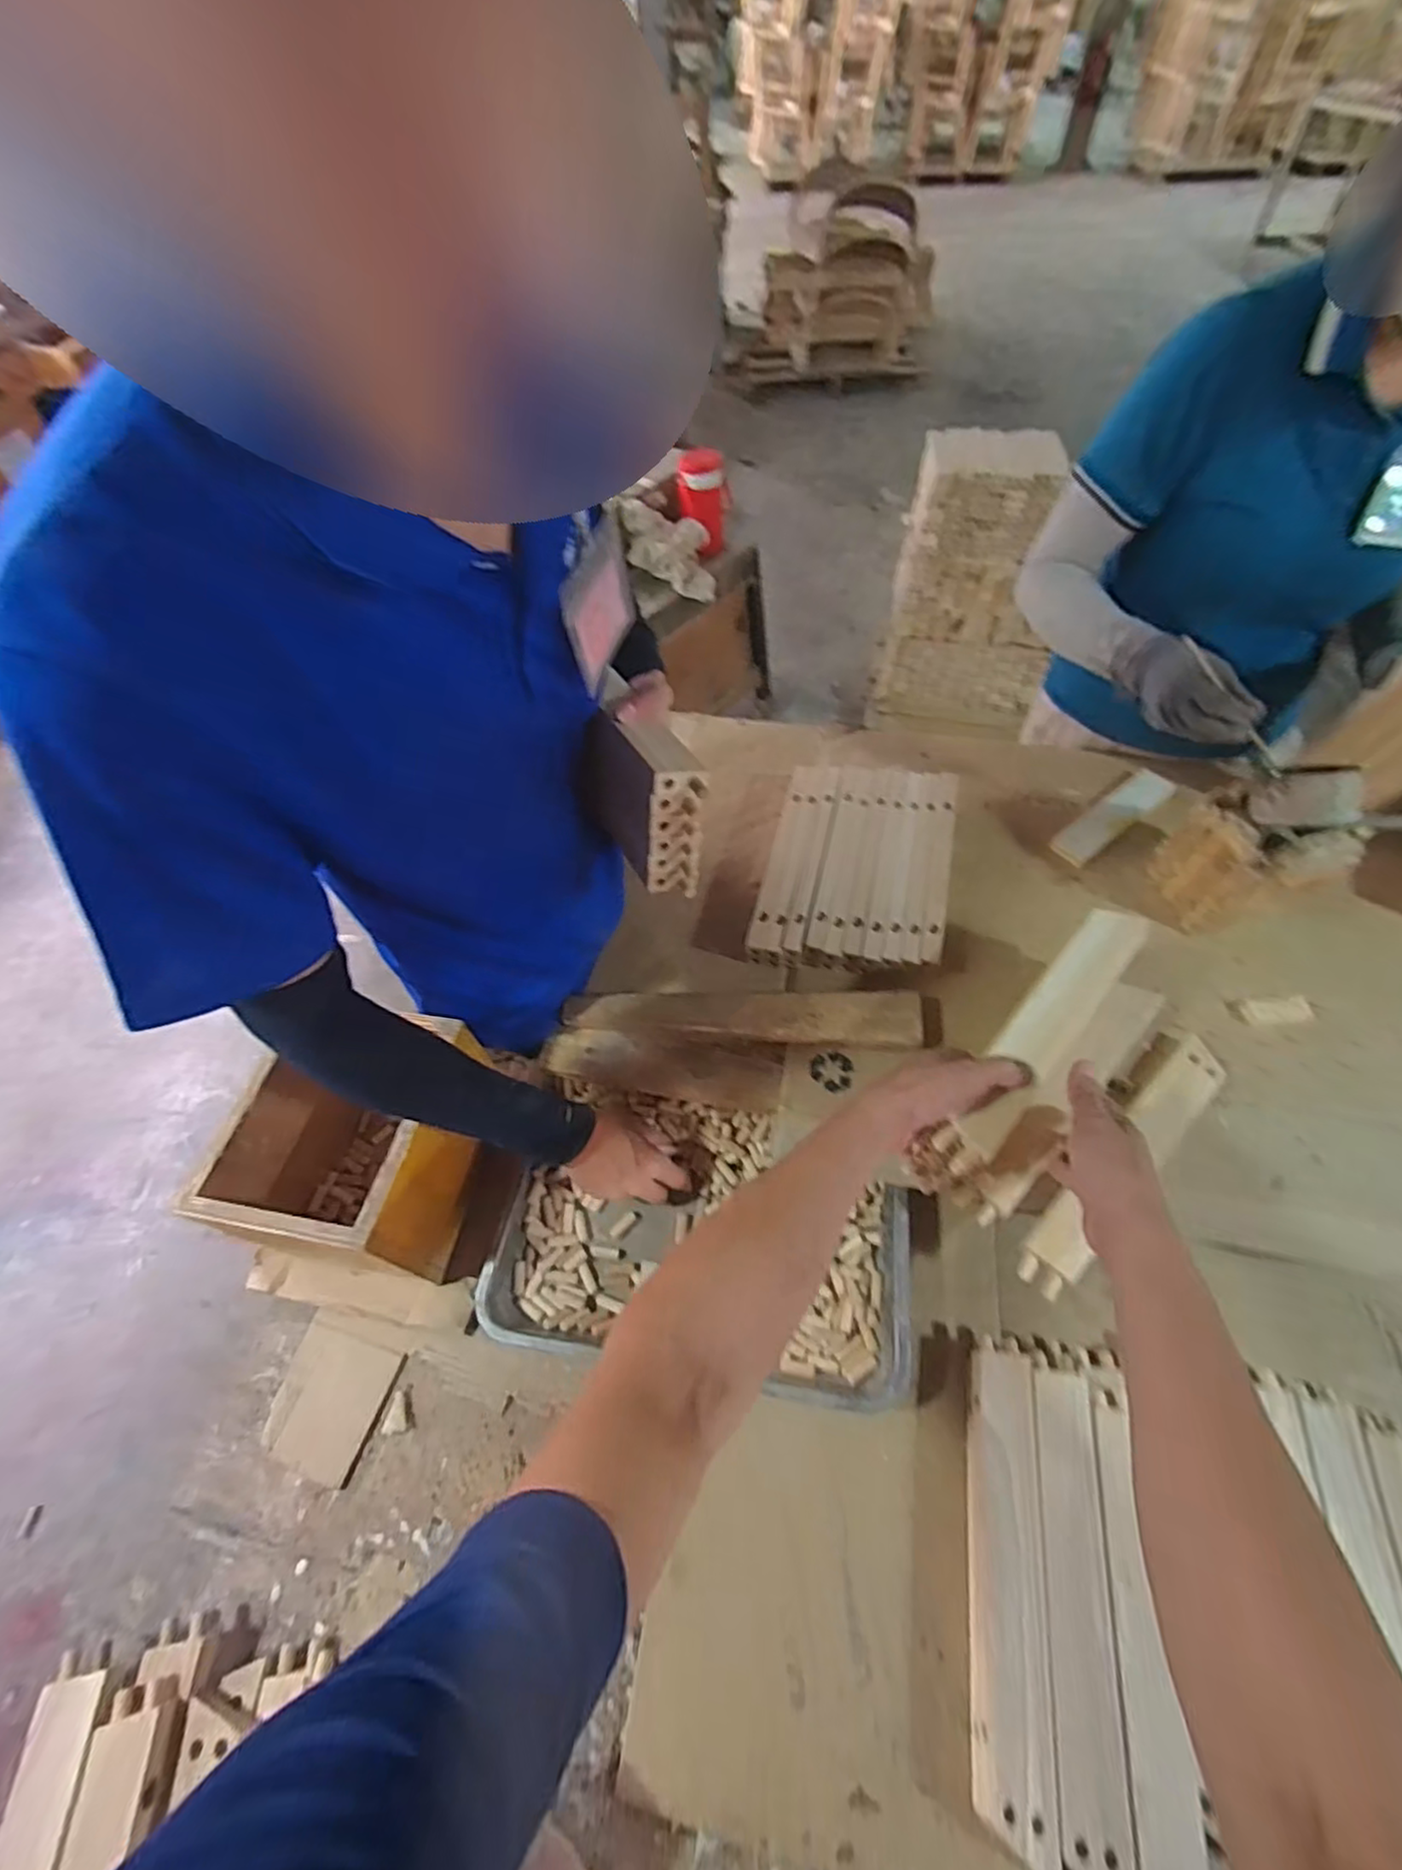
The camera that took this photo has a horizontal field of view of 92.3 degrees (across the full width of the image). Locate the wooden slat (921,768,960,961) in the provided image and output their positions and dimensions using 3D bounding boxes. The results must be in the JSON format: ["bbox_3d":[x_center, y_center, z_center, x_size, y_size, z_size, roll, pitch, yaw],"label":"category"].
[{"bbox_3d":[0.285,-0.087,0.803,0.026,0.025,0.299,13,57,11],"label":"wooden slat"}]

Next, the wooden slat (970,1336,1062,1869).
[{"bbox_3d":[0.238,0.489,0.523,0.052,0.022,0.284,-1,52,22],"label":"wooden slat"}]

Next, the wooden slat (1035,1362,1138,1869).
[{"bbox_3d":[0.282,0.495,0.506,0.049,0.016,0.287,10,56,9],"label":"wooden slat"}]

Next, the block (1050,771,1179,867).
[{"bbox_3d":[0.523,-0.151,0.857,0.201,0.017,0.049,-33,60,-19],"label":"block"}]

